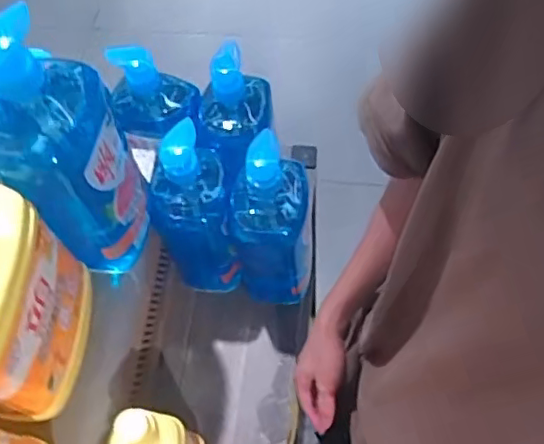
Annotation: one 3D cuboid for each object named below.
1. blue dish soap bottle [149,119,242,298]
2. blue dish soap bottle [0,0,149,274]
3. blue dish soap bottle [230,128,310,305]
[{"bbox_3d":[-0.090,-0.008,0.679,0.081,0.245,0.092,-8,62,0],"label":"blue dish soap bottle"},{"bbox_3d":[-0.165,-0.050,0.486,0.072,0.257,0.112,19,65,13],"label":"blue dish soap bottle"},{"bbox_3d":[-0.001,0.005,0.657,0.081,0.224,0.097,-1,62,3],"label":"blue dish soap bottle"}]

